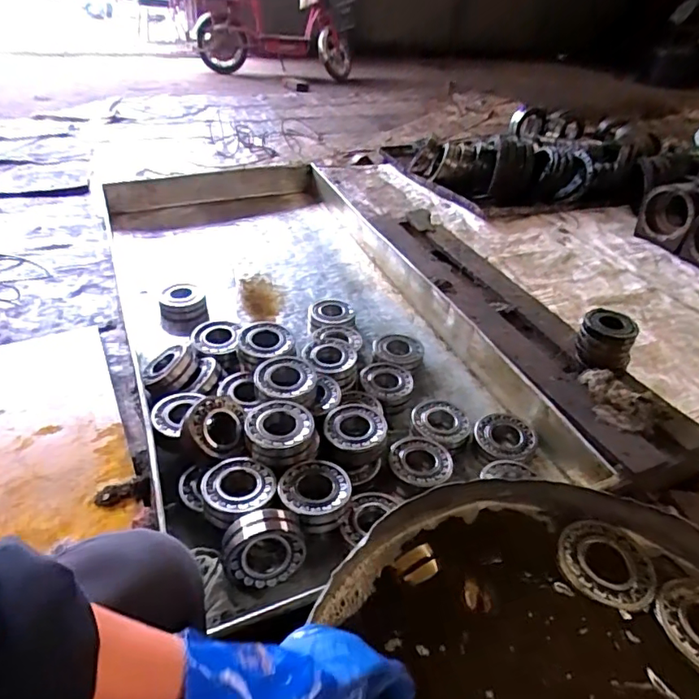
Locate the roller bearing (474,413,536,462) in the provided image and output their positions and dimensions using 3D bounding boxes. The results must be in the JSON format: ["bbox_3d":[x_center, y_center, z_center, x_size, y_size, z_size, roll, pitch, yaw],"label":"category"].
[{"bbox_3d":[0.285,0.163,0.962,0.108,0.027,0.099,4,54,8],"label":"roller bearing"}]

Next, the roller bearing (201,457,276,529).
[{"bbox_3d":[-0.167,0.211,0.792,0.108,0.044,0.101,-9,41,-12],"label":"roller bearing"}]

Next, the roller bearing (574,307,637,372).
[{"bbox_3d":[0.556,-0.020,1.132,0.108,0.095,0.102,3,36,-2],"label":"roller bearing"}]

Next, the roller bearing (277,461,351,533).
[{"bbox_3d":[-0.049,0.219,0.791,0.104,0.032,0.102,3,36,-2],"label":"roller bearing"}]

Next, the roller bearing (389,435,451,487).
[{"bbox_3d":[0.122,0.191,0.897,0.106,0.023,0.097,3,36,-2],"label":"roller bearing"}]

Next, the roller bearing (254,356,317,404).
[{"bbox_3d":[-0.114,0.061,0.934,0.108,0.046,0.109,7,36,3],"label":"roller bearing"}]

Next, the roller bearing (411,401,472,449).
[{"bbox_3d":[0.170,0.141,0.975,0.097,0.034,0.105,3,36,-2],"label":"roller bearing"}]

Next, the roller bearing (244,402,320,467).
[{"bbox_3d":[-0.109,0.133,0.846,0.109,0.044,0.105,3,36,-2],"label":"roller bearing"}]

